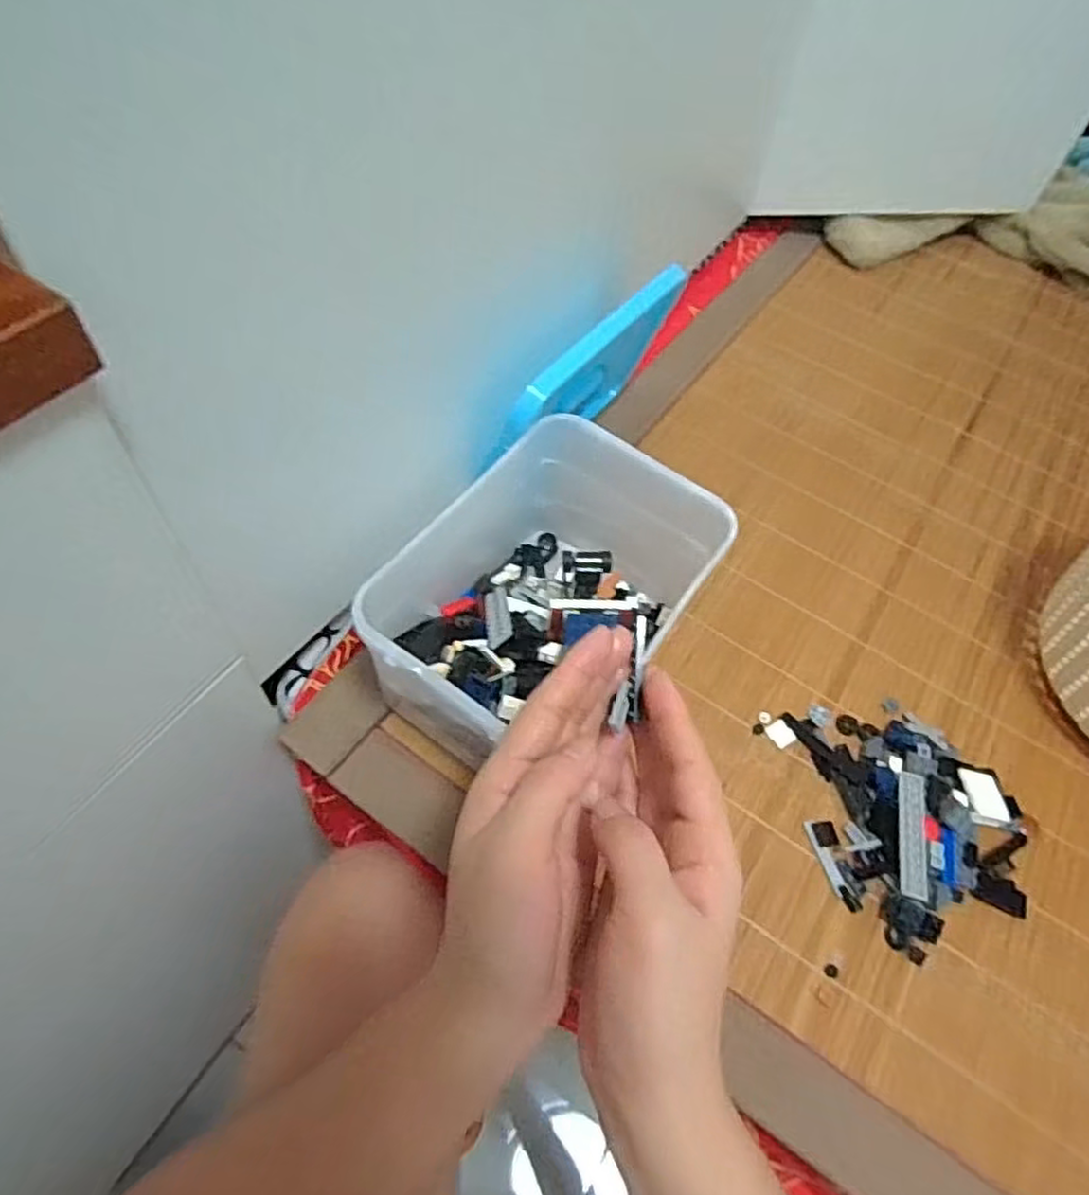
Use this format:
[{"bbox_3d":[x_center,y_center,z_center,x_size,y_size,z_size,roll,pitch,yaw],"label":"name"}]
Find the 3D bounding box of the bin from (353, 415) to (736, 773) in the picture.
[{"bbox_3d":[0.004,0.009,0.462,0.148,0.122,0.216,31,59,16],"label":"bin"}]

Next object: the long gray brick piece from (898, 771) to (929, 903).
[{"bbox_3d":[0.231,0.149,0.452,0.017,0.007,0.078,14,56,4],"label":"long gray brick piece"}]

